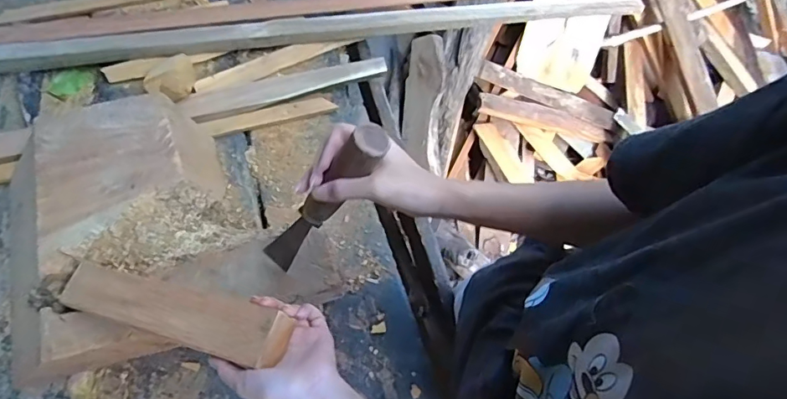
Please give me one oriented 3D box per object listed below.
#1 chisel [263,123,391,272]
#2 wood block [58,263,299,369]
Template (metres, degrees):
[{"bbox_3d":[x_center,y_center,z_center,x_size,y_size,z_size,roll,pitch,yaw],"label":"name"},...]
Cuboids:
[{"bbox_3d":[-0.080,0.015,0.473,0.041,0.267,0.040,-5,68,-32],"label":"chisel"},{"bbox_3d":[-0.238,0.107,0.481,0.323,0.020,0.051,5,69,30],"label":"wood block"}]

